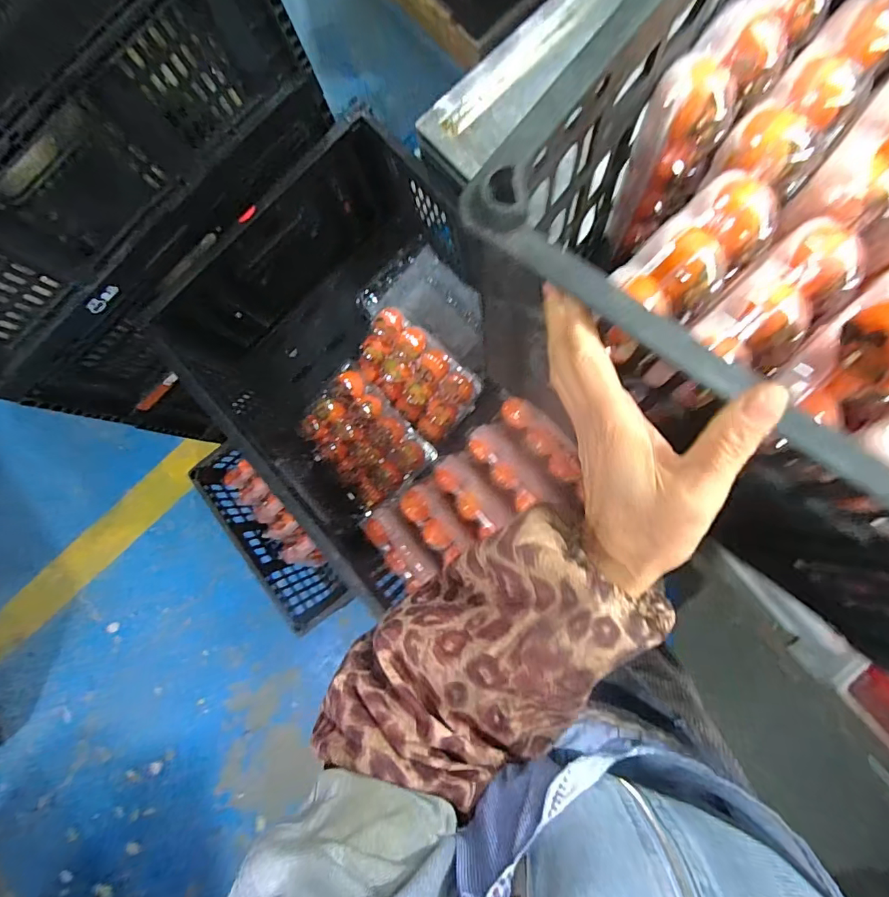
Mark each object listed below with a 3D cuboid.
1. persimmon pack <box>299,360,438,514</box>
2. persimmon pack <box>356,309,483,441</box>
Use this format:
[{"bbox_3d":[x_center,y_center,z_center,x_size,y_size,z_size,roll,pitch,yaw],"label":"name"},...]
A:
[{"bbox_3d":[-0.128,-0.013,0.722,0.143,0.052,0.202,-44,82,2],"label":"persimmon pack"},{"bbox_3d":[-0.042,-0.110,0.712,0.184,0.055,0.124,43,126,7],"label":"persimmon pack"}]

